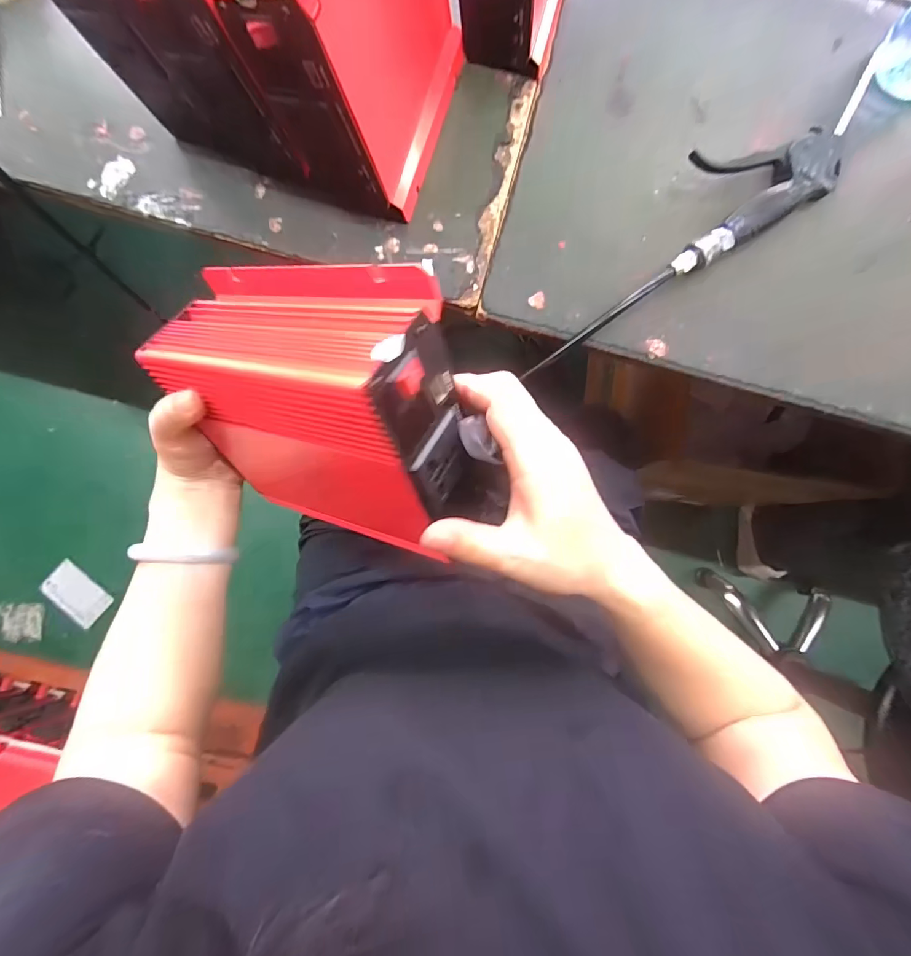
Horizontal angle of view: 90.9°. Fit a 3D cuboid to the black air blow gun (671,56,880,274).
[{"bbox_3d":[0.269,-0.263,0.383,0.237,0.023,0.082,-32,89,-4],"label":"black air blow gun"}]

